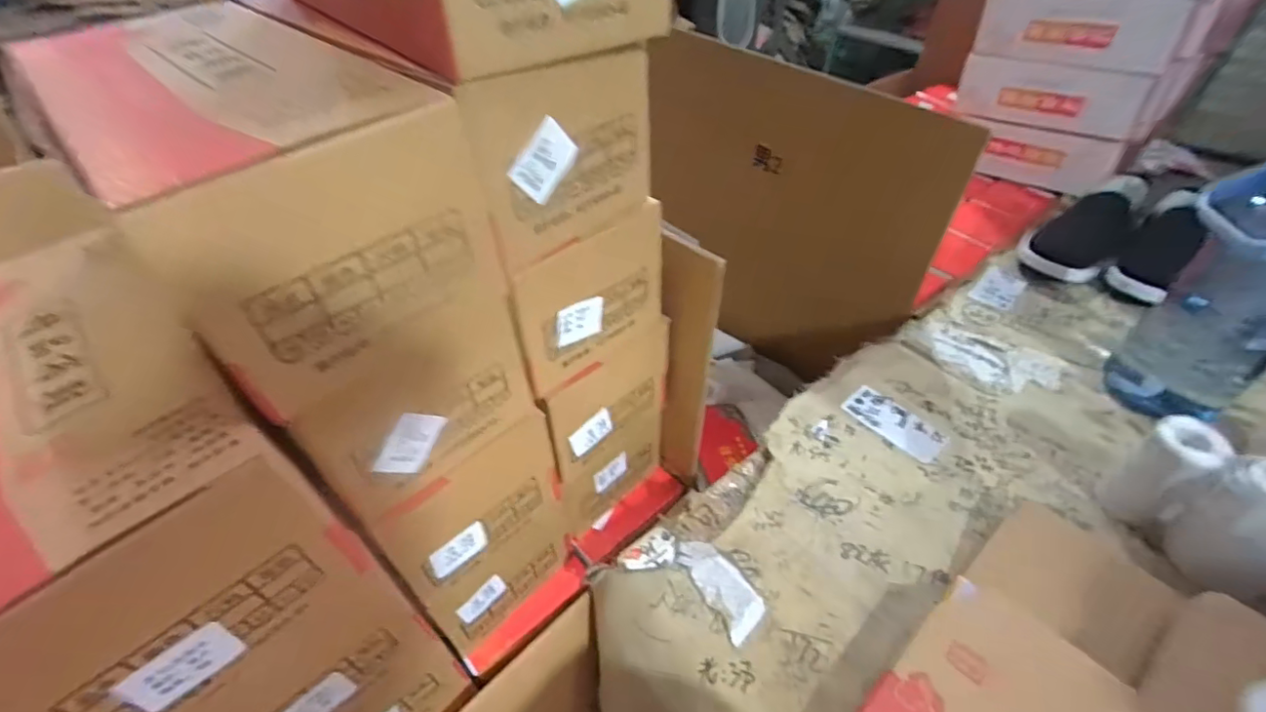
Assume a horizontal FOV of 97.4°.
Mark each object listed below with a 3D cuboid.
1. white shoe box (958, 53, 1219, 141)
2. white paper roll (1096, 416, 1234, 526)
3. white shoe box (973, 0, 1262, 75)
[{"bbox_3d":[0.845,-0.517,1.081,0.188,0.131,0.317,-27,50,-26],"label":"white shoe box"},{"bbox_3d":[0.453,0.101,0.481,0.050,0.103,0.047,0,43,0],"label":"white paper roll"},{"bbox_3d":[0.860,-0.620,1.016,0.266,0.127,0.304,-24,48,-23],"label":"white shoe box"}]

